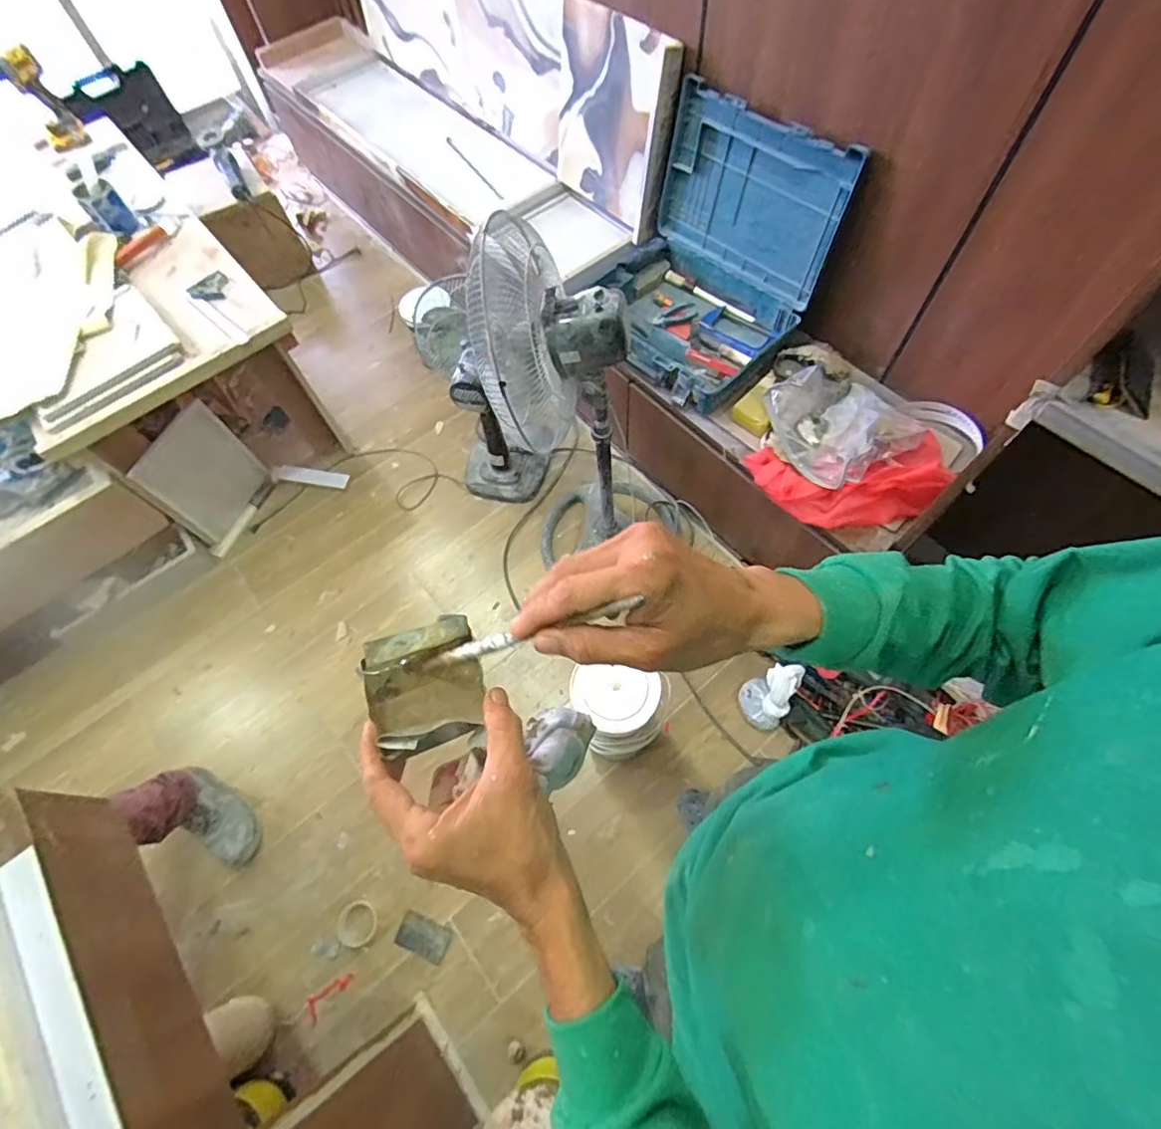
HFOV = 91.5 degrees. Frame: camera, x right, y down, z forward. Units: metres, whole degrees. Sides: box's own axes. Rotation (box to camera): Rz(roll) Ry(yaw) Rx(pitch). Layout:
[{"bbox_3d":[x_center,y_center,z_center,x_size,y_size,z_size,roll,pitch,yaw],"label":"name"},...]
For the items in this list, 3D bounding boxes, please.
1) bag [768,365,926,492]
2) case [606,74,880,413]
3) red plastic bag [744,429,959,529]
[{"bbox_3d":[0.586,-0.331,1.290,0.285,0.057,0.289,-31,66,-11],"label":"bag"},{"bbox_3d":[0.279,-0.730,1.328,0.441,0.379,0.516,-39,68,-14],"label":"case"},{"bbox_3d":[0.607,-0.193,1.248,0.422,0.104,0.204,-4,64,2],"label":"red plastic bag"}]

